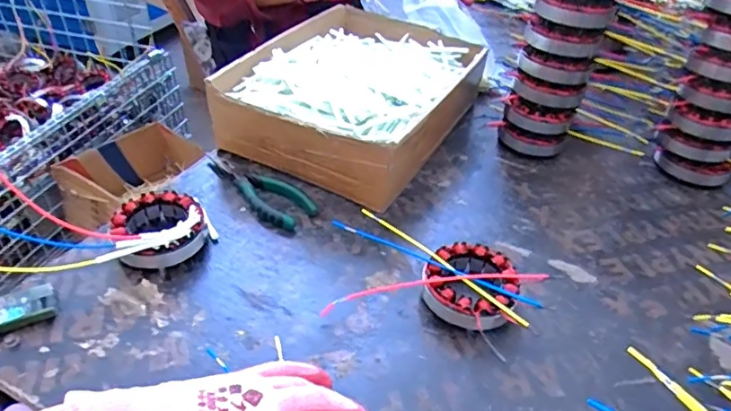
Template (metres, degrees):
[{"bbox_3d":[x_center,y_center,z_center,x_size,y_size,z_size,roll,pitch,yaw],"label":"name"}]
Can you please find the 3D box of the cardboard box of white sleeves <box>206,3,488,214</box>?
[{"bbox_3d":[-0.003,-0.154,0.700,0.244,0.093,0.347,18,42,18],"label":"cardboard box of white sleeves"}]

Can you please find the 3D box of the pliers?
[{"bbox_3d":[-0.116,-0.021,0.594,0.053,0.018,0.141,-27,48,-31],"label":"pliers"}]

